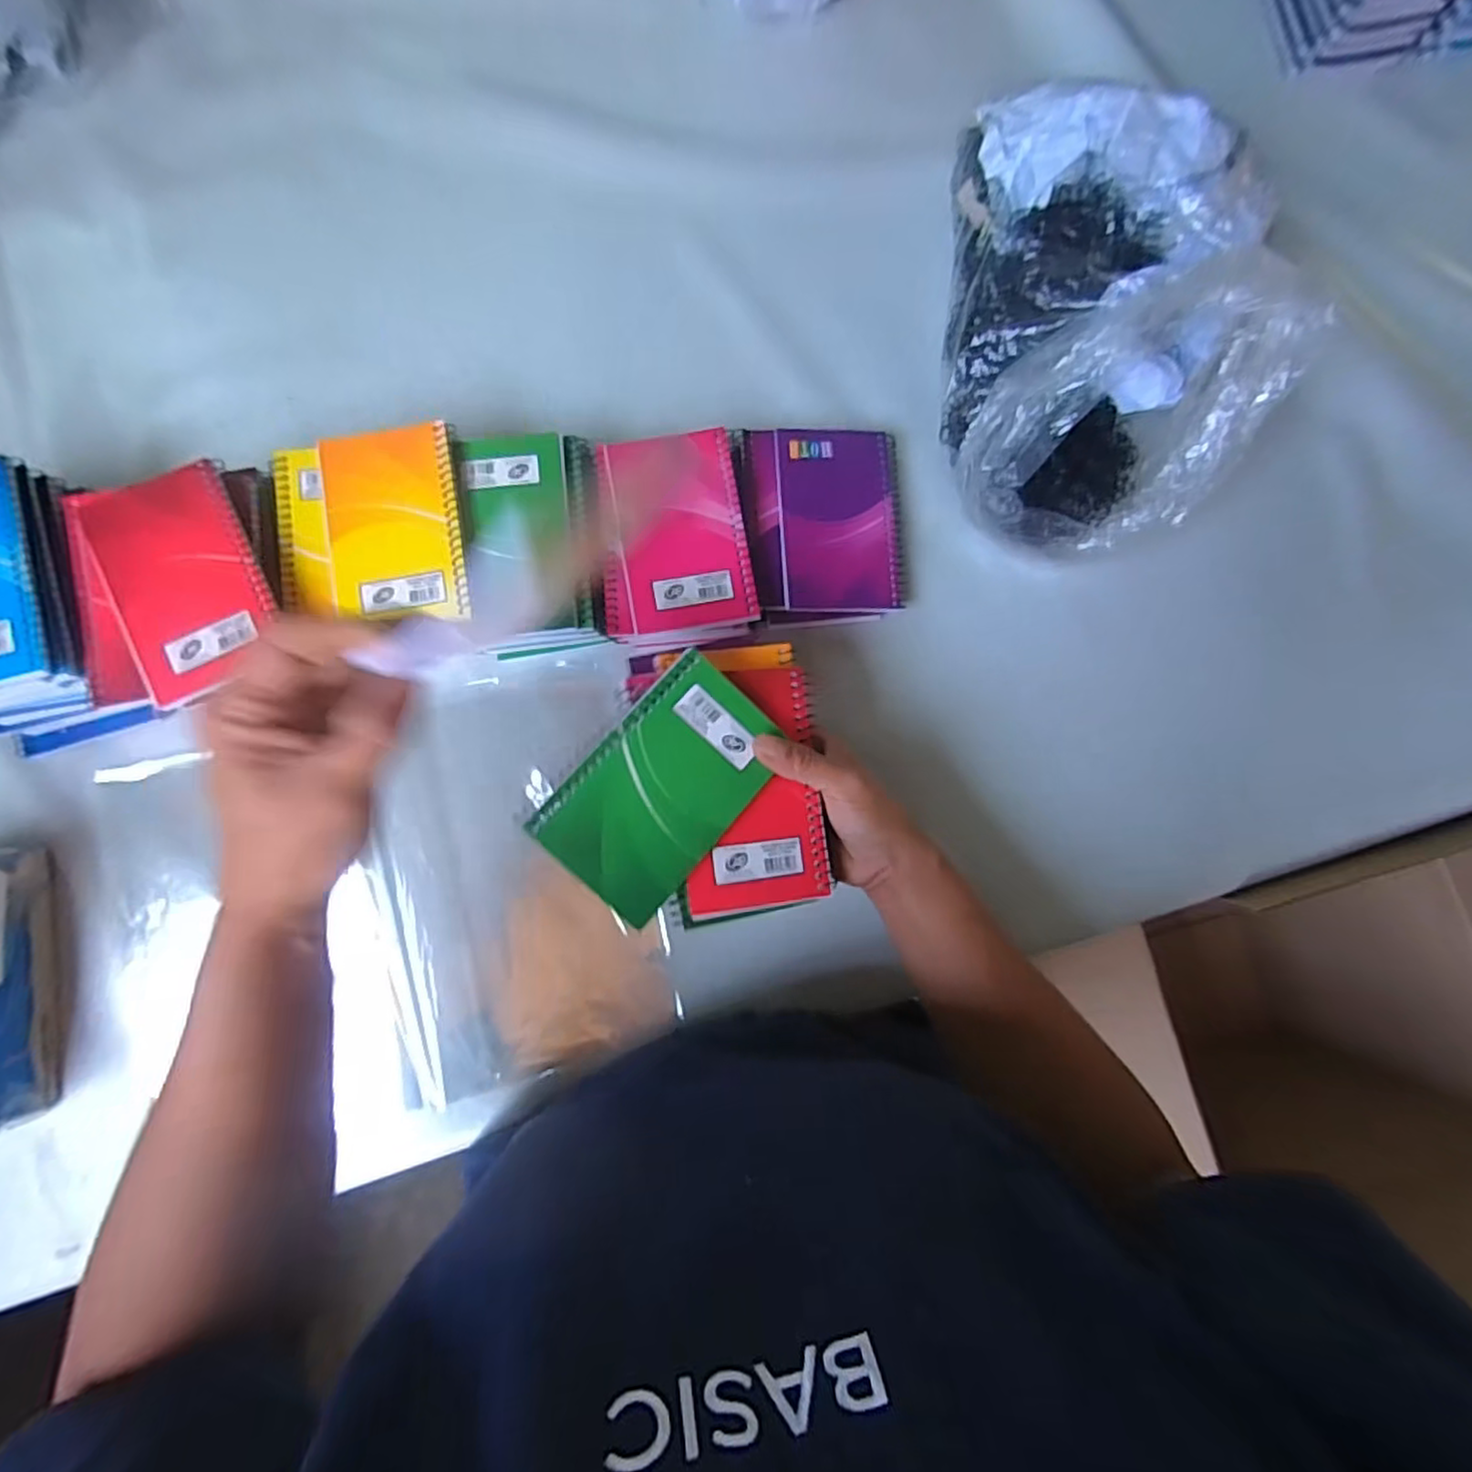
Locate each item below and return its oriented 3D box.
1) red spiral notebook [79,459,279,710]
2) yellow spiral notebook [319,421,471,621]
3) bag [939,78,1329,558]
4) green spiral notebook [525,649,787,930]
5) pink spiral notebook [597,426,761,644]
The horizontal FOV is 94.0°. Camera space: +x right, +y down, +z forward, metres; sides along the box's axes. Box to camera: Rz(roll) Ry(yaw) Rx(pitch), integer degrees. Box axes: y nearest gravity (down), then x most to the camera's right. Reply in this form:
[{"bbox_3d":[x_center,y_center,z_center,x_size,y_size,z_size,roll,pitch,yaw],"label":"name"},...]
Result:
[{"bbox_3d":[-0.324,-0.091,0.405,0.079,0.011,0.127,-24,86,-5],"label":"red spiral notebook"},{"bbox_3d":[-0.212,-0.131,0.427,0.077,0.016,0.118,-7,85,-4],"label":"yellow spiral notebook"},{"bbox_3d":[0.240,-0.275,0.449,0.187,0.132,0.284,7,84,-2],"label":"bag"},{"bbox_3d":[-0.035,0.024,0.360,0.078,0.005,0.129,44,73,-6],"label":"green spiral notebook"},{"bbox_3d":[-0.042,-0.133,0.454,0.094,0.015,0.129,-7,85,-4],"label":"pink spiral notebook"}]

